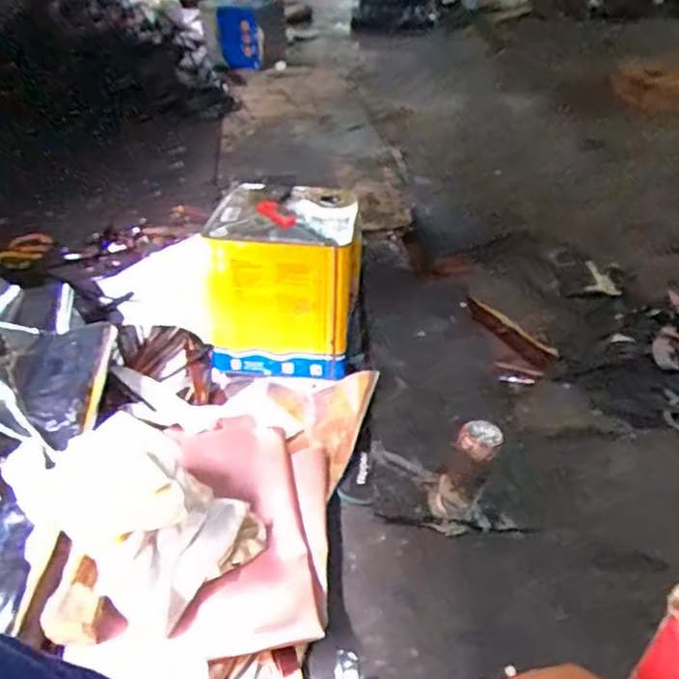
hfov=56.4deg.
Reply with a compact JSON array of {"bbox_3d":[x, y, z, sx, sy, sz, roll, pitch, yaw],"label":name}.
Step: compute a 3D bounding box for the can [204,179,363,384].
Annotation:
[{"bbox_3d":[-0.095,-0.103,1.134,0.251,0.262,0.253,3,40,7],"label":"can"}]

